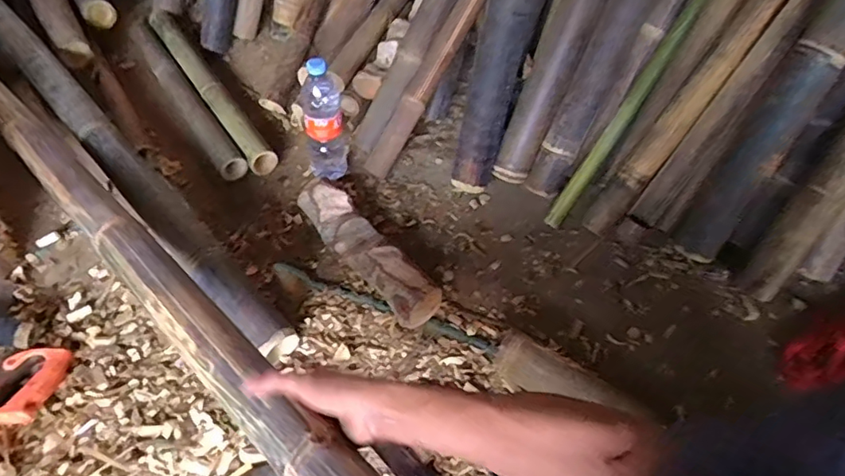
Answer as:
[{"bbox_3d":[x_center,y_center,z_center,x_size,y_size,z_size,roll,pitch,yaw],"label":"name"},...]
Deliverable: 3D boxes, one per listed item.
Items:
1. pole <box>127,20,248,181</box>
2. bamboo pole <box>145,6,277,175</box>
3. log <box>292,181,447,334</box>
[{"bbox_3d":[-0.534,-0.315,1.210,0.062,0.052,0.606,-29,56,-20],"label":"pole"},{"bbox_3d":[-0.479,-0.343,1.219,0.061,0.070,0.618,-29,56,-19],"label":"bamboo pole"},{"bbox_3d":[-0.097,0.022,0.910,0.085,0.070,0.326,-32,57,-22],"label":"log"}]

